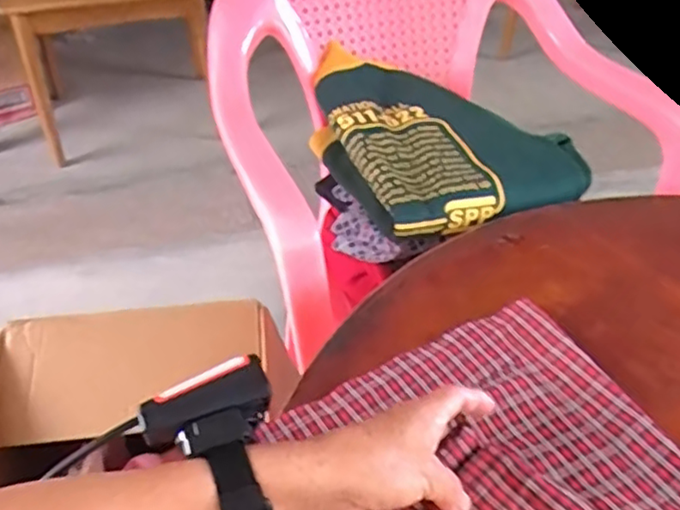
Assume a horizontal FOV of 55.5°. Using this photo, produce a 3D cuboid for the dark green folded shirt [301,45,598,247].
[{"bbox_3d":[0.117,-0.147,0.787,0.257,0.065,0.326,-14,43,-14],"label":"dark green folded shirt"}]

